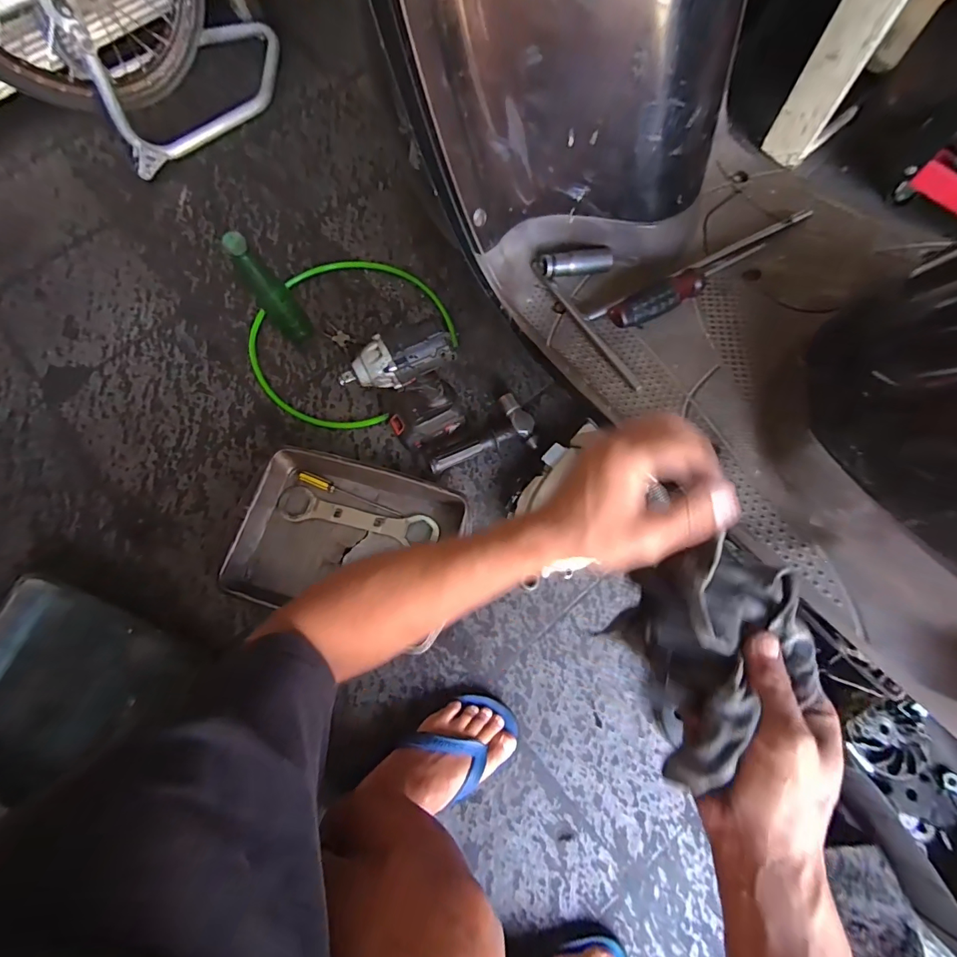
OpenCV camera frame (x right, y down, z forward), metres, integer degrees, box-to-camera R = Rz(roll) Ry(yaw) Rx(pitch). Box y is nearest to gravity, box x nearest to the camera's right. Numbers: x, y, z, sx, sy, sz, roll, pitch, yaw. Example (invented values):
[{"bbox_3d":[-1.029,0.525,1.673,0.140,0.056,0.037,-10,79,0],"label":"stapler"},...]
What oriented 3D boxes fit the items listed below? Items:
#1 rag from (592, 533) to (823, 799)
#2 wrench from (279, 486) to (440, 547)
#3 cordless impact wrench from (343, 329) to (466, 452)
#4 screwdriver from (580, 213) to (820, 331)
[{"bbox_3d":[0.149,0.109,0.285,0.136,0.040,0.101,-41,77,-9],"label":"rag"},{"bbox_3d":[-0.197,0.064,0.713,0.270,0.013,0.055,13,75,5],"label":"wrench"},{"bbox_3d":[-0.094,-0.113,0.638,0.141,0.245,0.066,-26,75,-5],"label":"cordless impact wrench"},{"bbox_3d":[0.246,-0.225,0.469,0.263,0.024,0.041,-29,75,-6],"label":"screwdriver"}]

